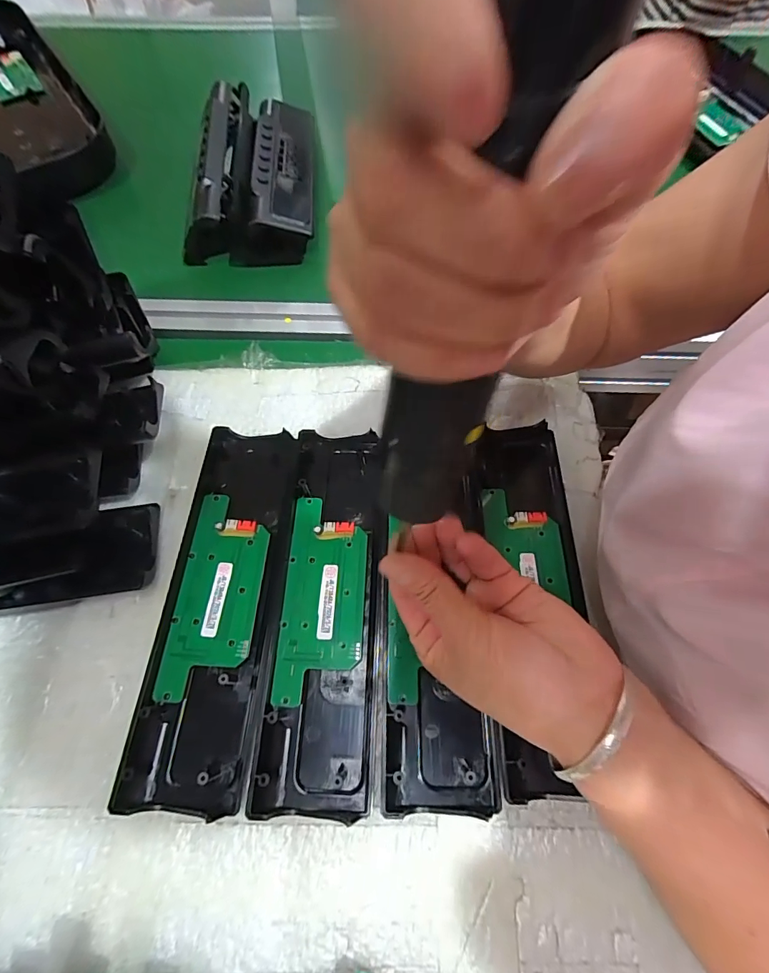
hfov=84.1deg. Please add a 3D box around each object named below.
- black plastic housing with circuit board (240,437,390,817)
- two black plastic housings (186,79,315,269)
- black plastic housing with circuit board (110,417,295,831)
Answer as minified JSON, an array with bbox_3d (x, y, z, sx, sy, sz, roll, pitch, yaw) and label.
[{"bbox_3d":[-0.037,0.072,0.292,0.070,0.016,0.245,1,65,1],"label":"black plastic housing with circuit board"},{"bbox_3d":[-0.142,-0.354,0.476,0.125,0.057,0.240,-2,65,0],"label":"two black plastic housings"},{"bbox_3d":[-0.111,0.071,0.292,0.073,0.018,0.245,2,65,2],"label":"black plastic housing with circuit board"}]

